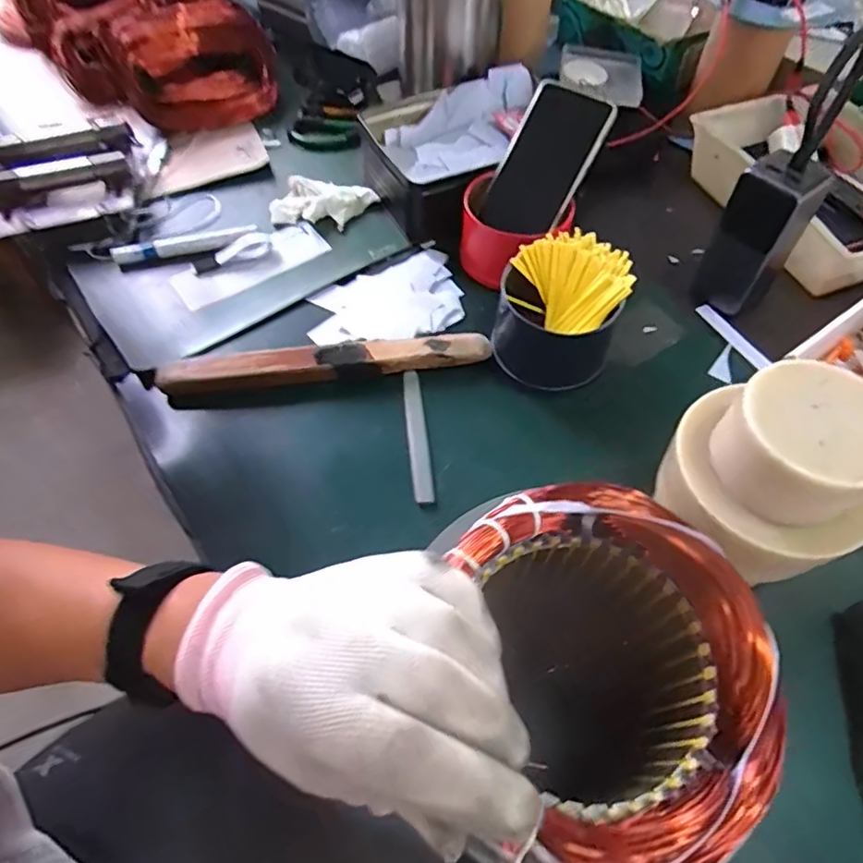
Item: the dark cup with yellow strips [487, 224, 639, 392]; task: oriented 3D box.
[{"bbox_3d":[0.105,-0.097,0.483,0.093,0.084,0.099,-1,59,2],"label":"dark cup with yellow strips"}]

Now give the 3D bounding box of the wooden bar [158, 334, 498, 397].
[{"bbox_3d":[-0.090,-0.061,0.496,0.274,0.019,0.033,-8,59,-2],"label":"wooden bar"}]

